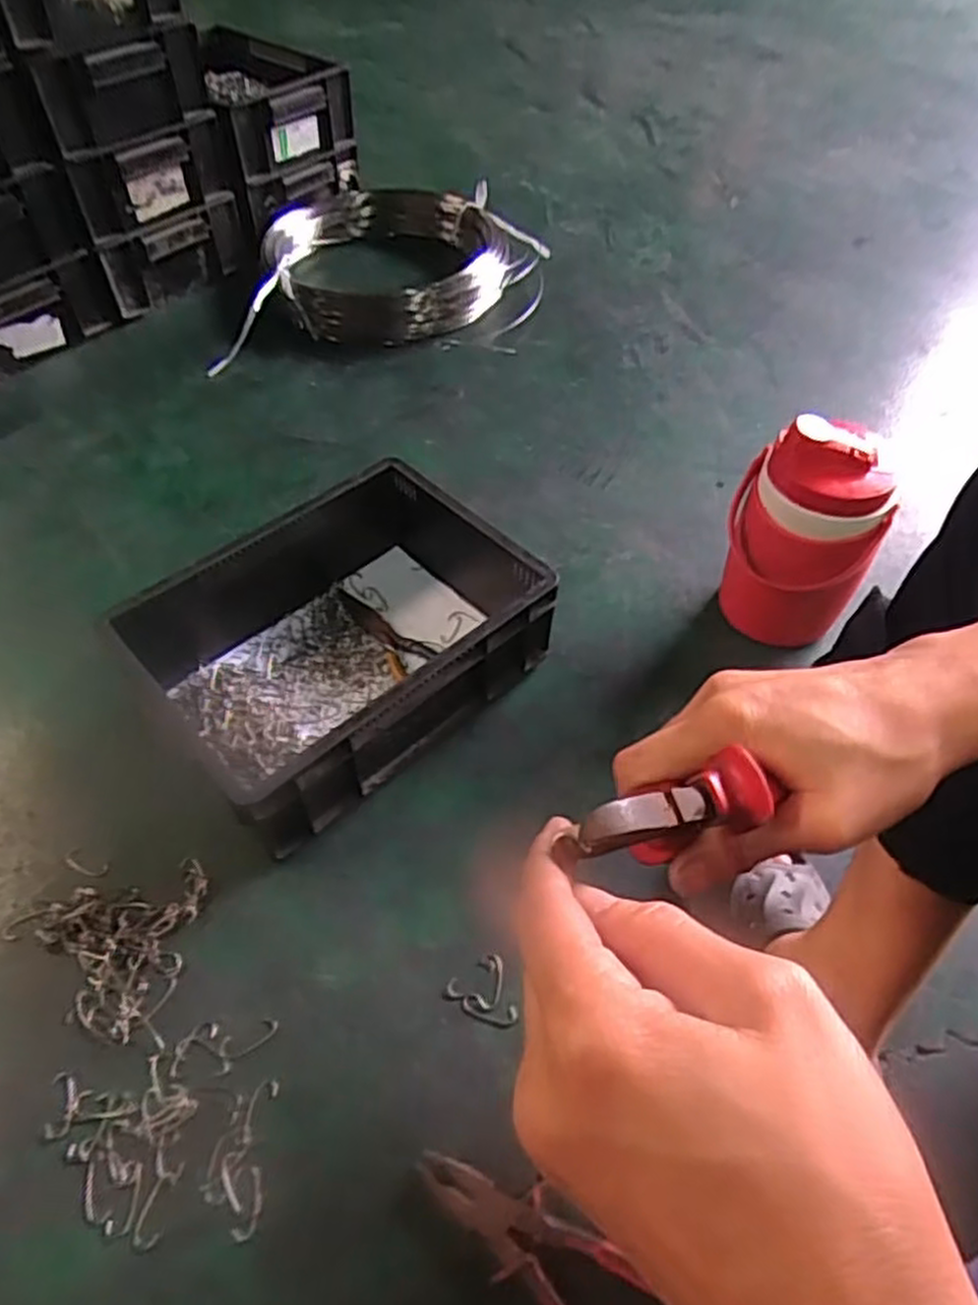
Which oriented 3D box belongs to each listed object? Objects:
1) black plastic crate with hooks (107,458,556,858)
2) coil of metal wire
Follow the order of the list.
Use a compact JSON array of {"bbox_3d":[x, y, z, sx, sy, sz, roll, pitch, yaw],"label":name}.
[{"bbox_3d":[-0.136,-0.027,0.732,0.359,0.117,0.274,-36,60,-26],"label":"black plastic crate with hooks"},{"bbox_3d":[-0.136,-0.602,1.199,0.430,0.074,0.461,2,51,1],"label":"coil of metal wire"}]

